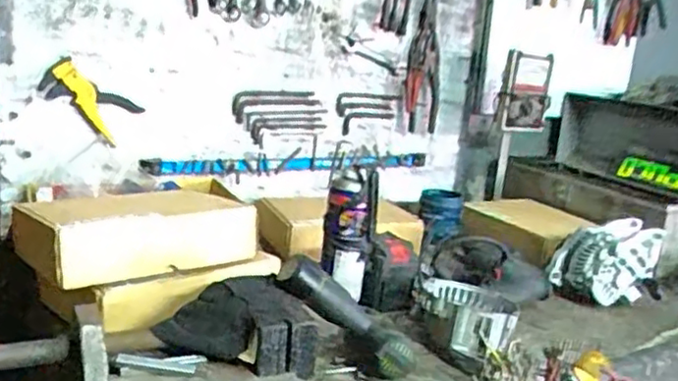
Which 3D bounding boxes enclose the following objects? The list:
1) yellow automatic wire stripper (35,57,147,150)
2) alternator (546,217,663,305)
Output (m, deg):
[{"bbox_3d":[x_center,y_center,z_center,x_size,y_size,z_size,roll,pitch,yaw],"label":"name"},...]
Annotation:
[{"bbox_3d":[-0.437,-0.158,1.179,0.158,0.079,0.021,38,2,-20],"label":"yellow automatic wire stripper"},{"bbox_3d":[0.455,0.120,1.156,0.167,0.127,0.122,12,15,28],"label":"alternator"}]

